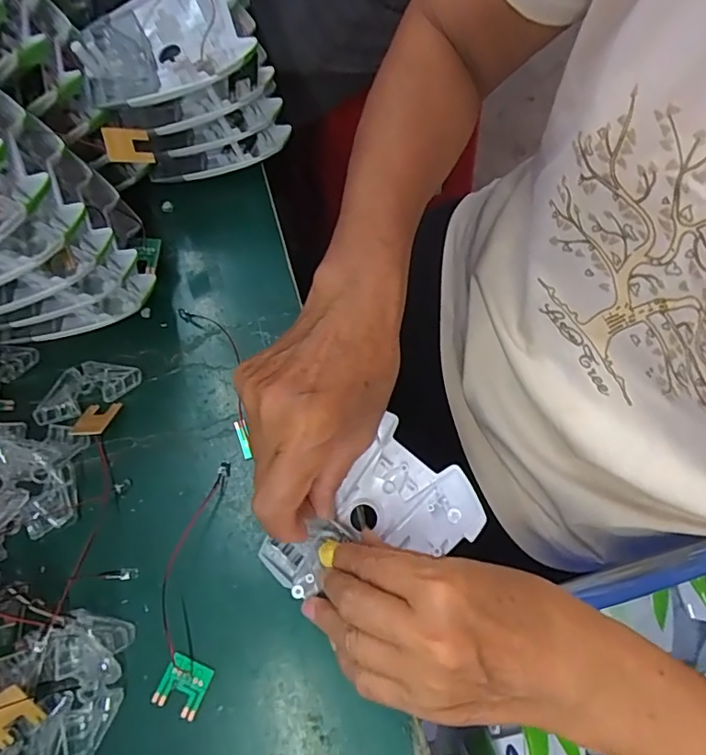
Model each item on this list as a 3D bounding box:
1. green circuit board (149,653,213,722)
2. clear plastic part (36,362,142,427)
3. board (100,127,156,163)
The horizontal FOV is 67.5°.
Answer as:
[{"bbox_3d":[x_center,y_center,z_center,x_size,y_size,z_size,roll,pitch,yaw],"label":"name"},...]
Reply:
[{"bbox_3d":[-0.091,0.165,0.283,0.025,0.004,0.025,21,69,8],"label":"green circuit board"},{"bbox_3d":[-0.173,0.007,0.342,0.067,0.007,0.030,-25,70,-10],"label":"clear plastic part"},{"bbox_3d":[-0.137,-0.142,0.323,0.027,0.008,0.023,-12,80,-22],"label":"board"}]

